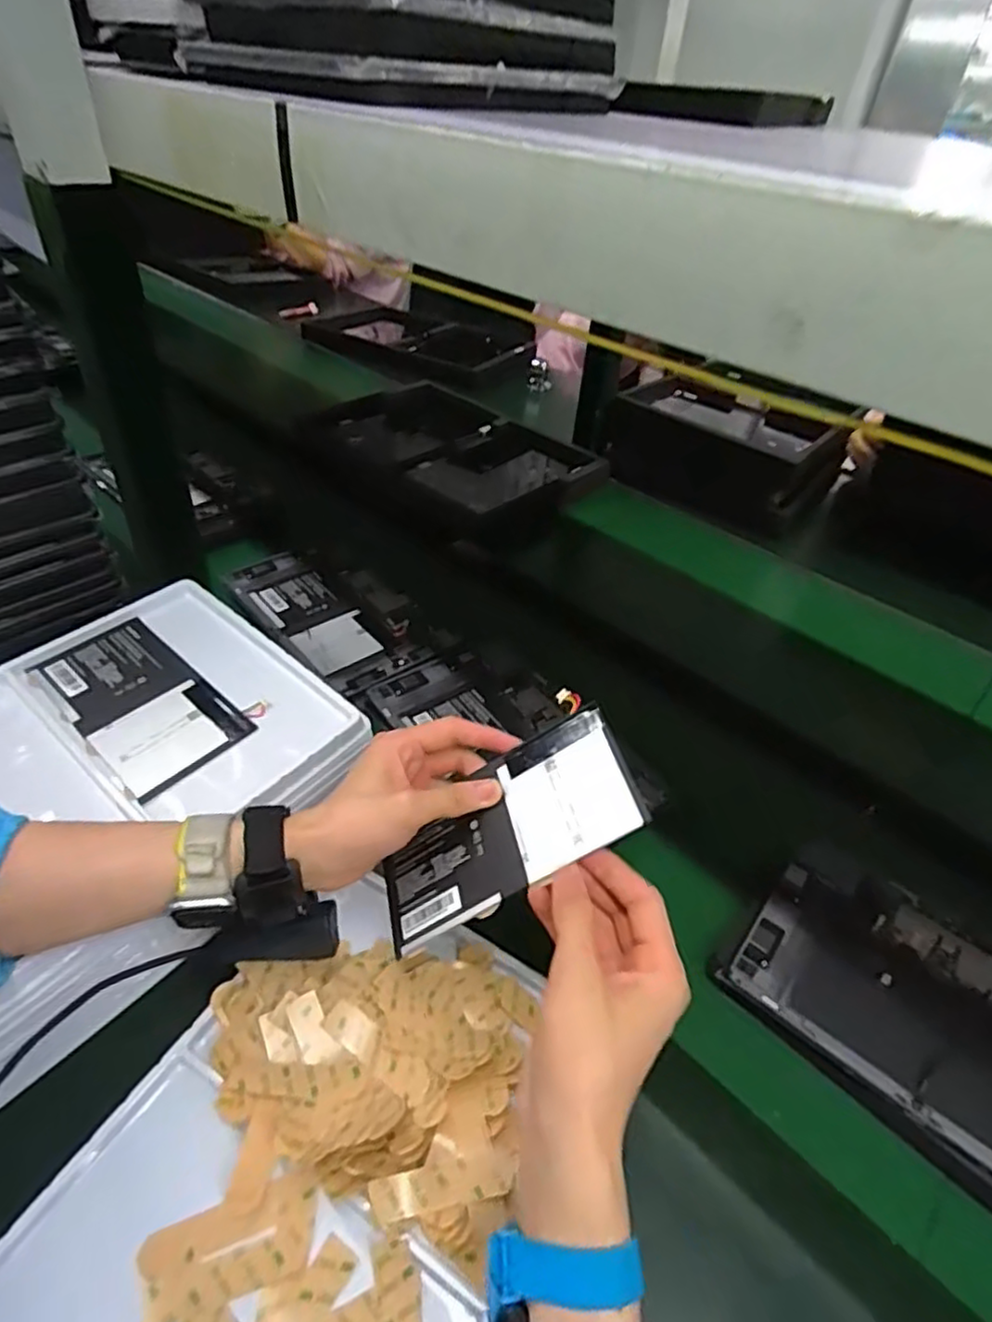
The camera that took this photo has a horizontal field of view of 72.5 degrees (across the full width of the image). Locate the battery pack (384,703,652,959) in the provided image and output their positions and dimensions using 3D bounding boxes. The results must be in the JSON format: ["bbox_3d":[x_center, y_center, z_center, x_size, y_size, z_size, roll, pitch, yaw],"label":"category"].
[{"bbox_3d":[0.002,0.105,0.410,0.173,0.012,0.088,-36,46,8],"label":"battery pack"}]

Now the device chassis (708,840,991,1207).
[{"bbox_3d":[0.303,0.253,0.465,0.165,0.028,0.255,-30,53,-35],"label":"device chassis"}]

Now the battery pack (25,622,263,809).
[{"bbox_3d":[-0.271,0.029,0.518,0.171,0.012,0.097,31,47,25],"label":"battery pack"}]

